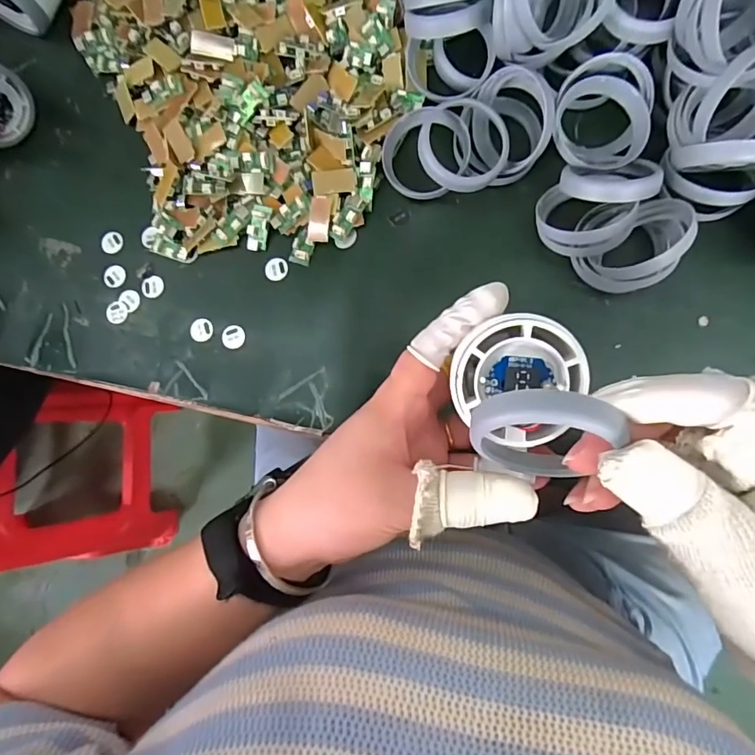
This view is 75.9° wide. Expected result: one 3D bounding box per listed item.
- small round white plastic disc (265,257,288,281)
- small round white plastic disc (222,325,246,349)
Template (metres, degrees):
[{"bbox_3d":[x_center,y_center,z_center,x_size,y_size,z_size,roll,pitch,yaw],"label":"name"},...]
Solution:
[{"bbox_3d":[-0.074,-0.079,0.352,0.016,0.004,0.017,-1,86,7],"label":"small round white plastic disc"},{"bbox_3d":[-0.104,-0.029,0.348,0.016,0.004,0.017,-1,86,7],"label":"small round white plastic disc"}]

